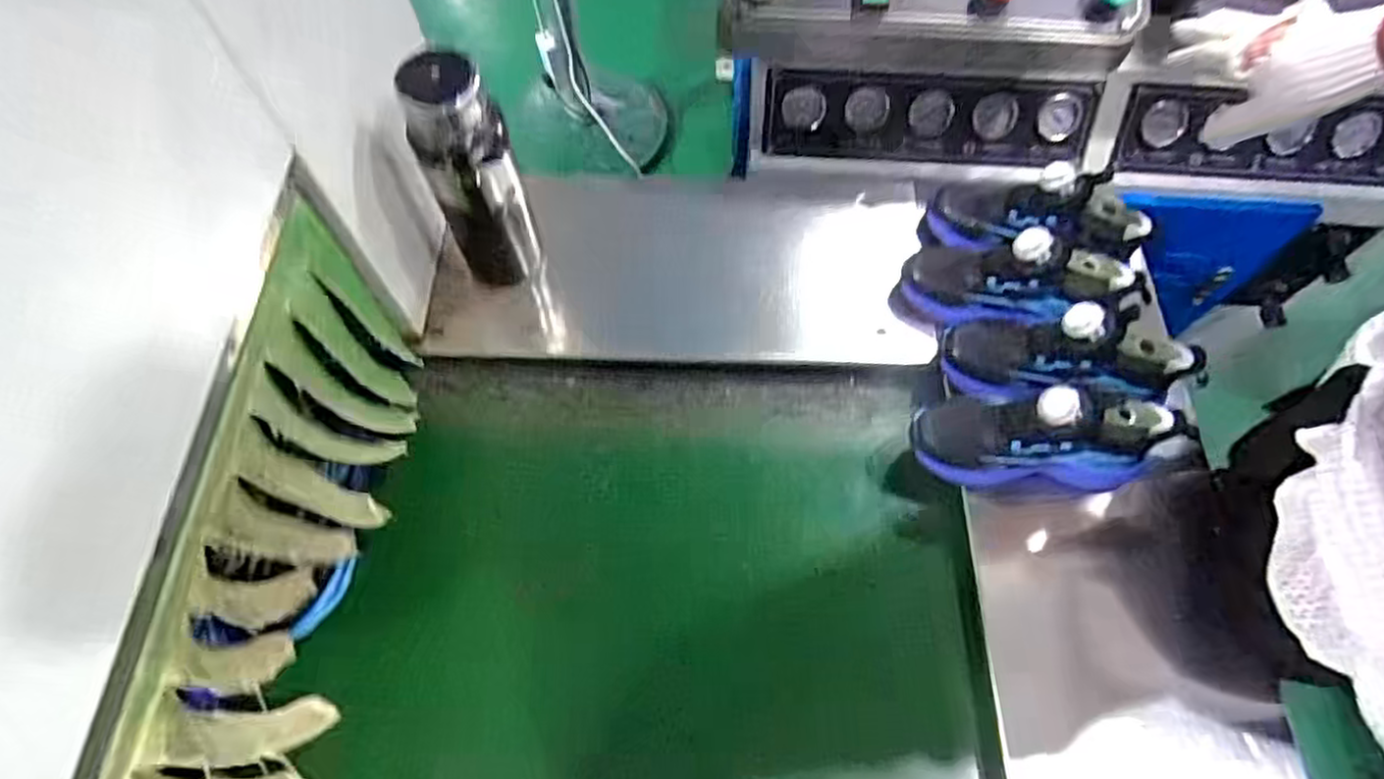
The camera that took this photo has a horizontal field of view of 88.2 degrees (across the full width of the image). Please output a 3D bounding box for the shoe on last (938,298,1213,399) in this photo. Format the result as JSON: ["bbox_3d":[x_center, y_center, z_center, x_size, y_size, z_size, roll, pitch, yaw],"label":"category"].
[{"bbox_3d":[0.334,-0.040,0.645,0.204,0.079,0.079,1,60,28],"label":"shoe on last"}]

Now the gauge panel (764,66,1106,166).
[{"bbox_3d":[0.295,-0.340,0.895,0.396,0.106,0.021,3,34,1],"label":"gauge panel"}]

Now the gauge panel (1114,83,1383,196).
[{"bbox_3d":[0.735,-0.308,0.884,0.399,0.125,0.023,1,34,1],"label":"gauge panel"}]

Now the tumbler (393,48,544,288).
[{"bbox_3d":[-0.197,-0.188,0.669,0.082,0.251,0.079,-20,65,-10],"label":"tumbler"}]

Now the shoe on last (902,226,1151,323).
[{"bbox_3d":[0.315,-0.117,0.689,0.214,0.098,0.083,3,61,24],"label":"shoe on last"}]

